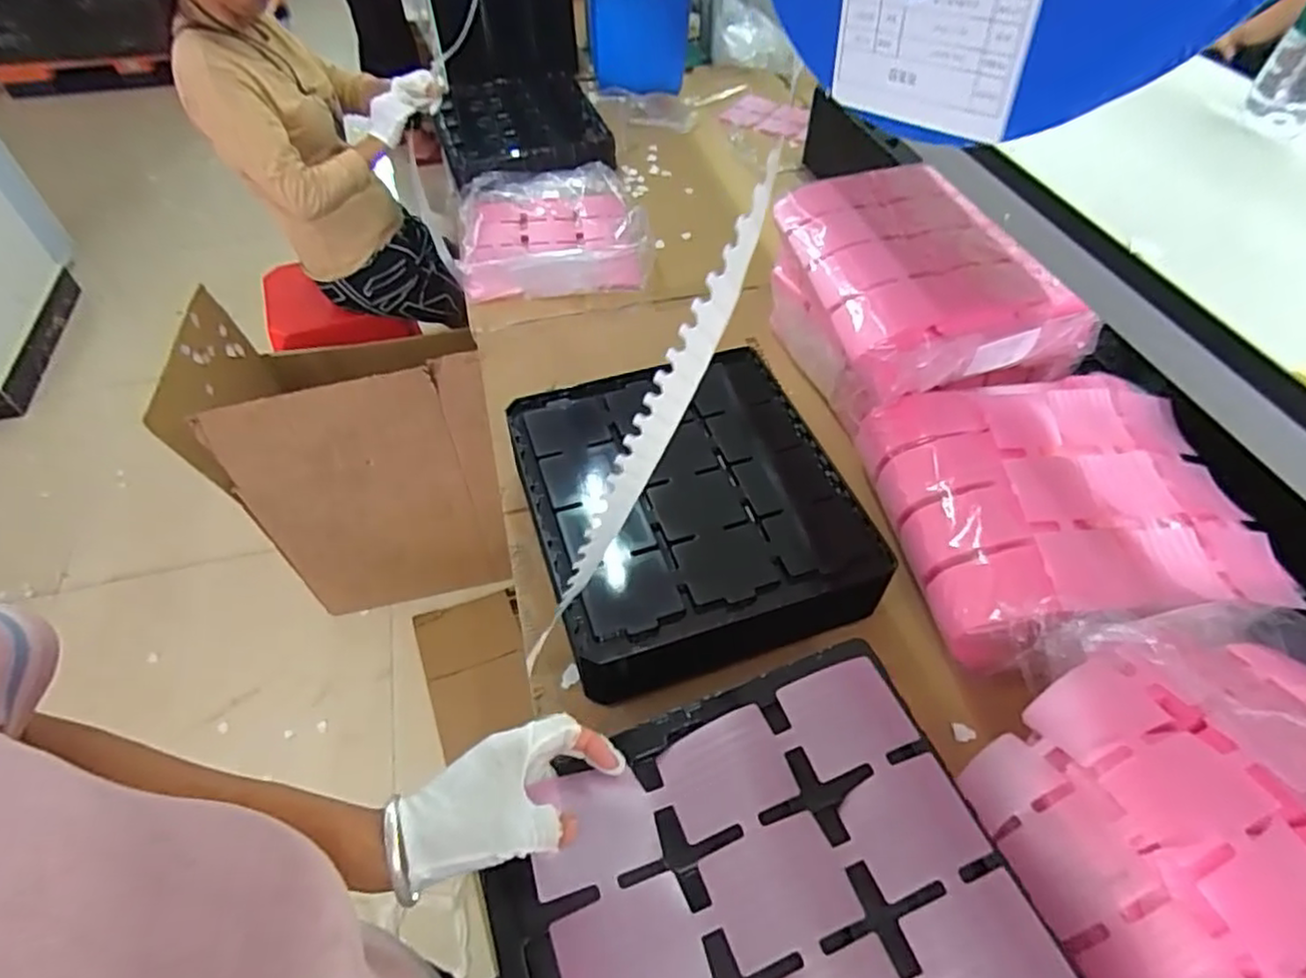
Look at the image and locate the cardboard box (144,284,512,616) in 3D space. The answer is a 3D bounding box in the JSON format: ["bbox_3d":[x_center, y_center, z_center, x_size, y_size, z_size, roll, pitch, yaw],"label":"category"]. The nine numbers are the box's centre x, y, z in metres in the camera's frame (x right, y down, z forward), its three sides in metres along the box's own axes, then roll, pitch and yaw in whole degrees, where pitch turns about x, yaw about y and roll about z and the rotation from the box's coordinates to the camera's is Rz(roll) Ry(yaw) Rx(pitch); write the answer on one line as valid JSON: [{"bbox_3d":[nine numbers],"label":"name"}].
[{"bbox_3d":[-0.601,-0.098,1.509,0.544,0.625,0.424,-5,50,-4],"label":"cardboard box"}]

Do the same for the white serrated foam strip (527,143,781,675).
[{"bbox_3d":[-0.021,-0.005,0.547,0.025,0.507,0.020,3,46,-28],"label":"white serrated foam strip"}]

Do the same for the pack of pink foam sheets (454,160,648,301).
[{"bbox_3d":[-0.192,-0.498,1.293,0.347,0.088,0.397,-11,51,-9],"label":"pack of pink foam sheets"}]

